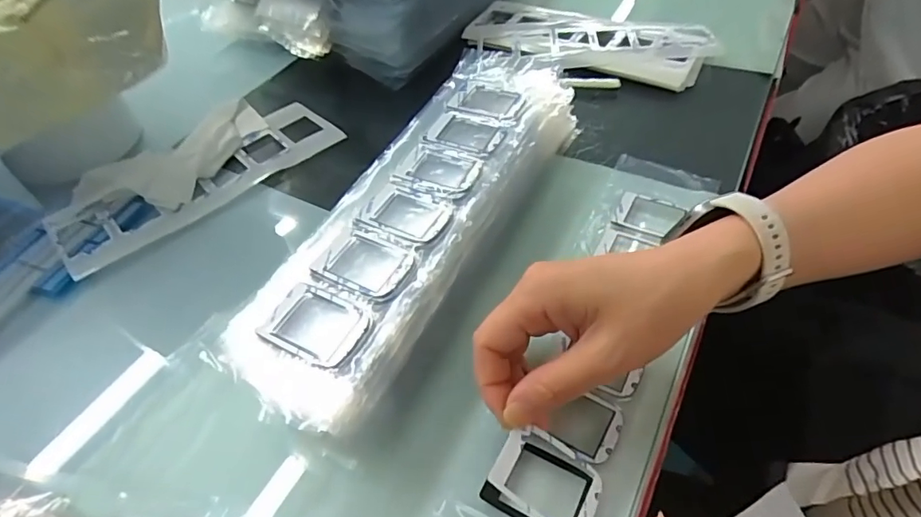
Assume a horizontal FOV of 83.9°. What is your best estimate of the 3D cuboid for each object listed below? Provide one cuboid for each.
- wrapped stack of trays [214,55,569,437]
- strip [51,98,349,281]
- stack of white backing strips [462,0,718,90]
[{"bbox_3d":[-0.015,-0.026,0.337,0.099,0.062,0.307,18,54,19],"label":"wrapped stack of trays"},{"bbox_3d":[-0.231,-0.085,0.439,0.228,0.023,0.122,-36,56,-22],"label":"strip"},{"bbox_3d":[0.126,-0.223,0.520,0.235,0.015,0.104,18,54,19],"label":"stack of white backing strips"}]

